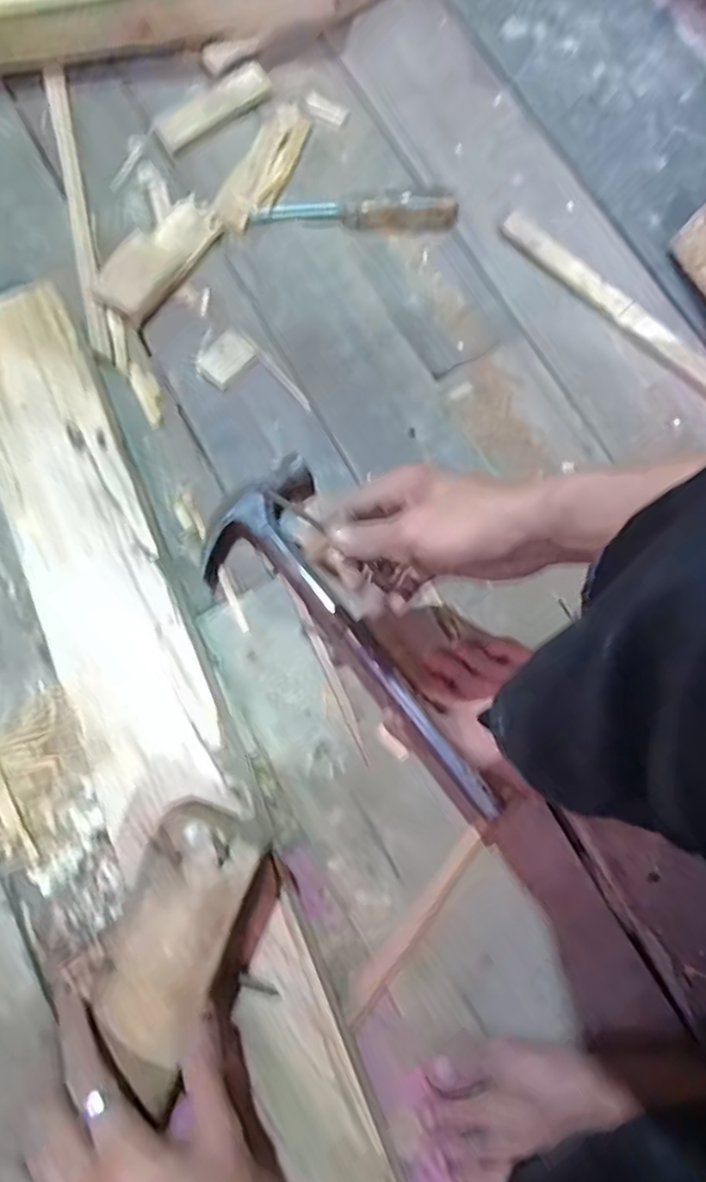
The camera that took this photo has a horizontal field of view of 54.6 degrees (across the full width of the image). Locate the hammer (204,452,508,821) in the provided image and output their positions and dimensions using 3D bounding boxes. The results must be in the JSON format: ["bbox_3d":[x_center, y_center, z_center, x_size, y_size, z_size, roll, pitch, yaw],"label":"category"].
[{"bbox_3d":[0.001,0.042,0.540,0.116,0.033,0.318,-36,74,-9],"label":"hammer"}]

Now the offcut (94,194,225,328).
[{"bbox_3d":[-0.184,-0.315,0.644,0.065,0.015,0.140,34,78,8],"label":"offcut"}]

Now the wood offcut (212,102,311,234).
[{"bbox_3d":[-0.085,-0.417,0.675,0.048,0.010,0.155,24,77,6],"label":"wood offcut"}]

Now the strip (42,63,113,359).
[{"bbox_3d":[-0.266,-0.376,0.656,0.020,0.015,0.338,-13,76,-4],"label":"strip"}]

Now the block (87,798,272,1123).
[{"bbox_3d":[-0.106,0.207,0.405,0.067,0.017,0.157,19,81,4],"label":"block"}]

